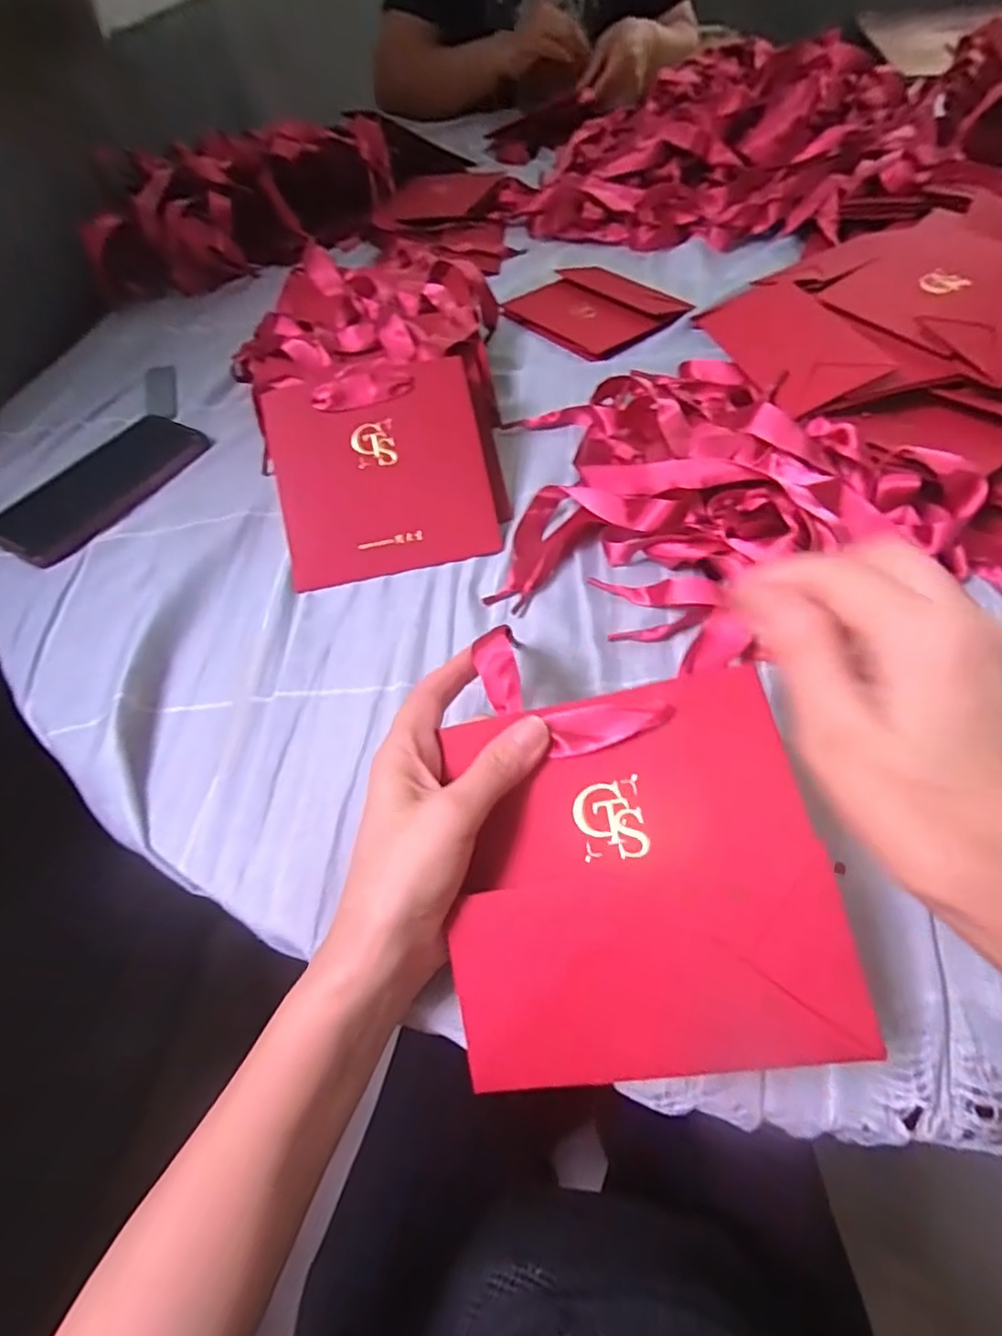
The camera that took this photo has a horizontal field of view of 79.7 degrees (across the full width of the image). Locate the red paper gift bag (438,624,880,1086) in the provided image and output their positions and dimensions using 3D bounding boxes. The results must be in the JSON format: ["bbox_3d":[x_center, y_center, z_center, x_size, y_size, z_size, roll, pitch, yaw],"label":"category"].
[{"bbox_3d":[0.046,0.076,0.231,0.138,0.018,0.140,-15,65,14],"label":"red paper gift bag"}]

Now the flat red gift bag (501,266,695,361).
[{"bbox_3d":[0.091,-0.343,0.575,0.122,0.012,0.135,-34,59,-18],"label":"flat red gift bag"}]

